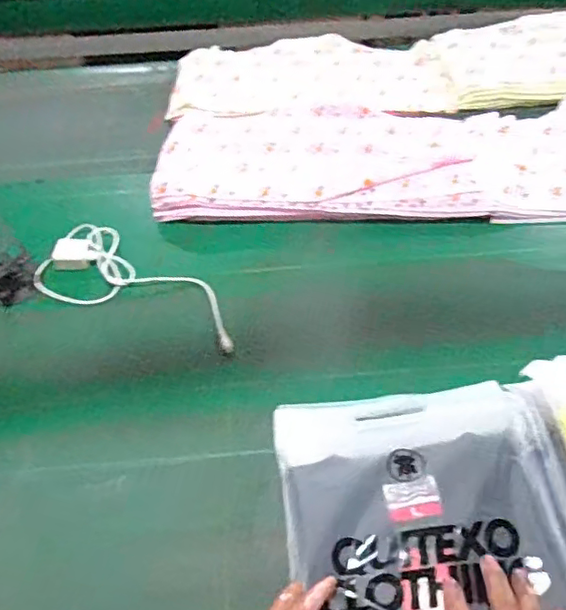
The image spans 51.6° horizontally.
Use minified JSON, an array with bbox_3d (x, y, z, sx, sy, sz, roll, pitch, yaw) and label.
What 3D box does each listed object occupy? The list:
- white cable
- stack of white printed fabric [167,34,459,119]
[{"bbox_3d":[-0.186,-0.026,0.785,0.305,0.040,0.140,18,55,16],"label":"white cable"},{"bbox_3d":[0.045,-0.430,1.103,0.492,0.042,0.286,-2,52,1],"label":"stack of white printed fabric"}]

